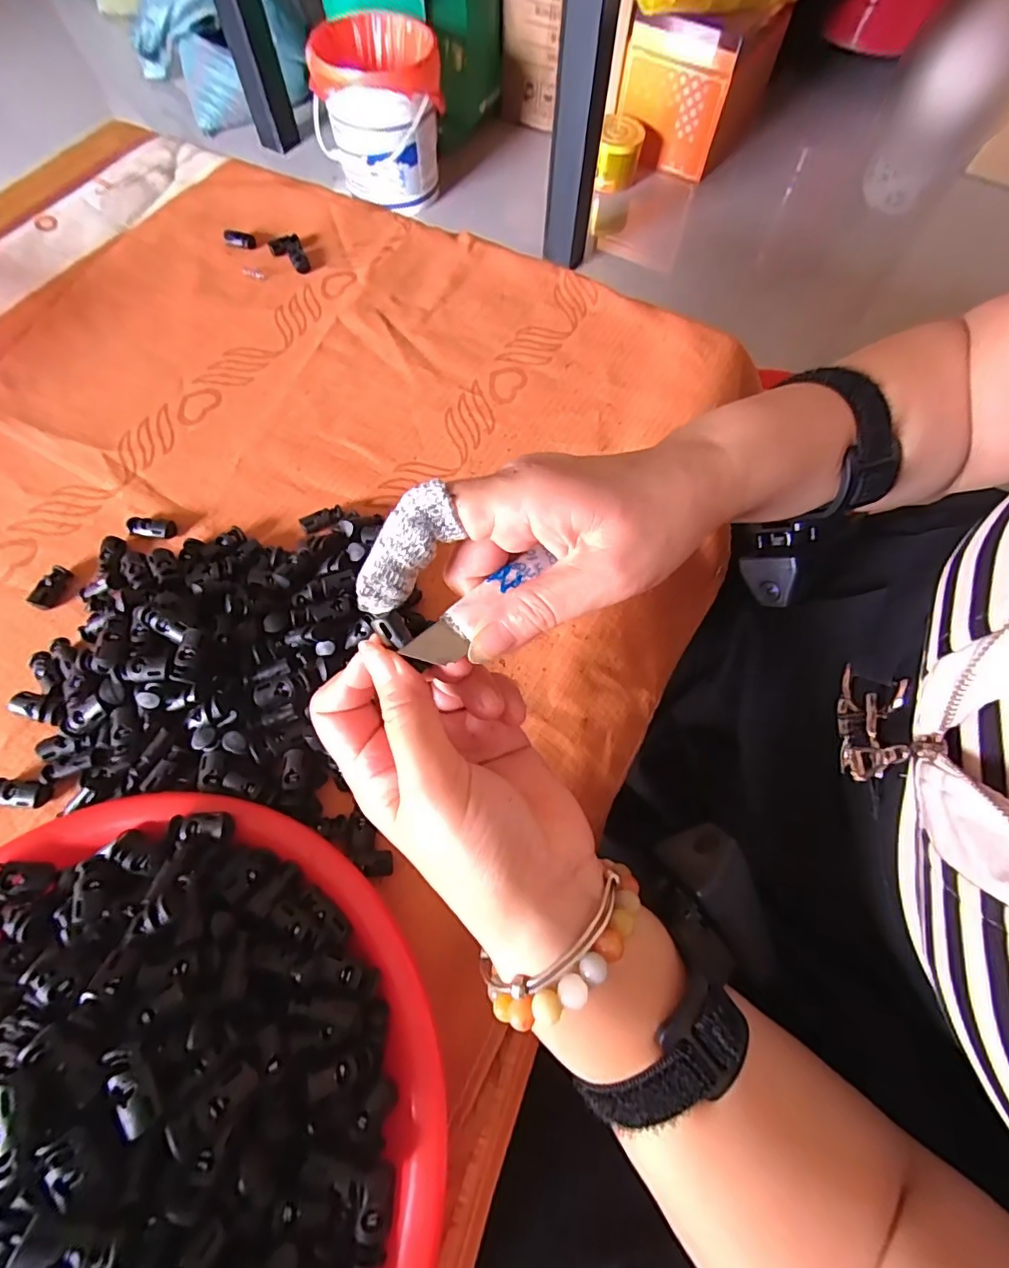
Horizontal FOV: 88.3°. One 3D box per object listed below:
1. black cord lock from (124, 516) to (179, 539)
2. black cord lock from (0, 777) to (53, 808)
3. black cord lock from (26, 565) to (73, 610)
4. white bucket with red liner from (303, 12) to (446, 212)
[{"bbox_3d":[-0.227,-0.069,0.336,0.031,0.007,0.015,10,67,4],"label":"black cord lock"},{"bbox_3d":[-0.251,0.082,0.268,0.031,0.009,0.013,5,67,1],"label":"black cord lock"},{"bbox_3d":[-0.275,-0.028,0.317,0.010,0.011,0.028,12,67,4],"label":"black cord lock"},{"bbox_3d":[-0.286,-1.178,1.195,0.273,0.269,0.235,-19,69,-8],"label":"white bucket with red liner"}]

